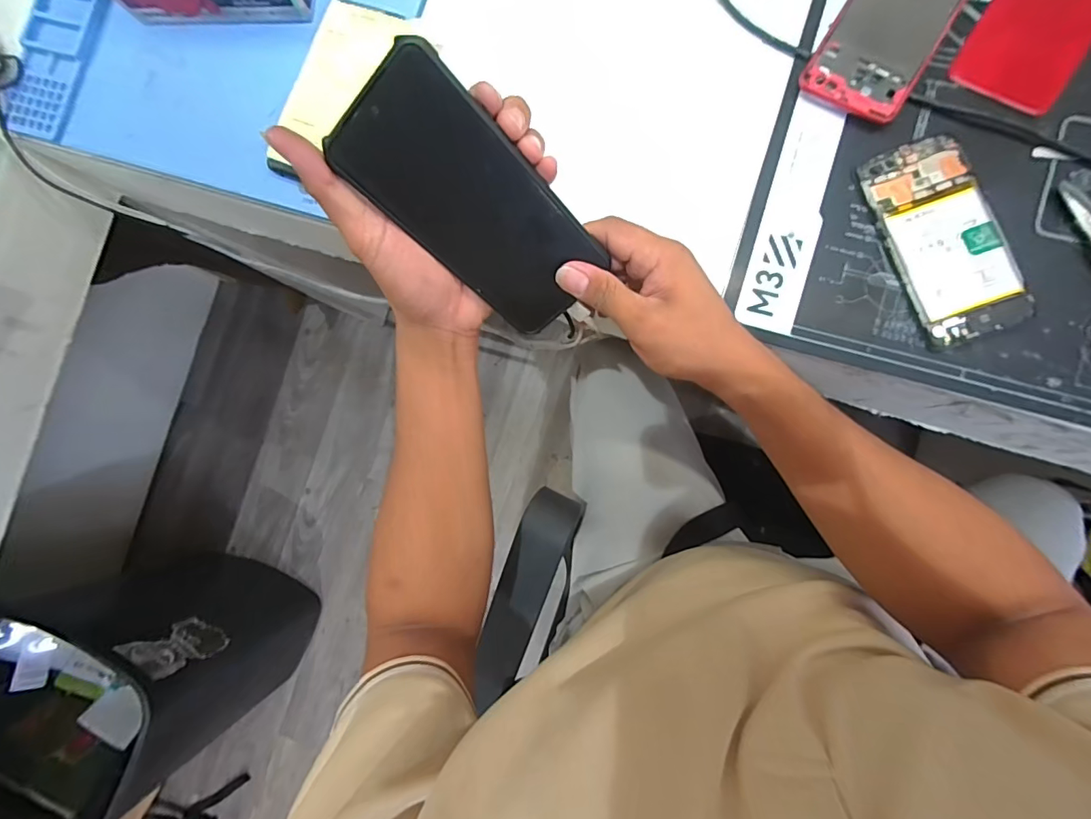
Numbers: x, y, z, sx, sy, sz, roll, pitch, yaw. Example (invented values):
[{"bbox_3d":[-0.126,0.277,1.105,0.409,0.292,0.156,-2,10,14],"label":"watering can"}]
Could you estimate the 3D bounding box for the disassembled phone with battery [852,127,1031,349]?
[{"bbox_3d":[0.288,-0.124,0.337,0.071,0.009,0.146,-20,84,6],"label":"disassembled phone with battery"}]

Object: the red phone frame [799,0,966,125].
[{"bbox_3d":[0.260,-0.290,0.349,0.073,0.009,0.145,32,91,8],"label":"red phone frame"}]

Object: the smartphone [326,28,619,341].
[{"bbox_3d":[-0.039,-0.116,0.275,0.076,0.006,0.159,-37,126,22],"label":"smartphone"}]

